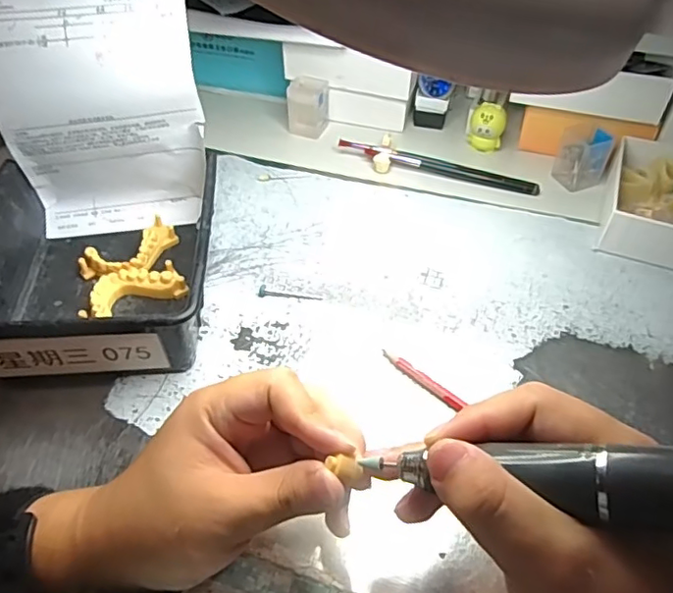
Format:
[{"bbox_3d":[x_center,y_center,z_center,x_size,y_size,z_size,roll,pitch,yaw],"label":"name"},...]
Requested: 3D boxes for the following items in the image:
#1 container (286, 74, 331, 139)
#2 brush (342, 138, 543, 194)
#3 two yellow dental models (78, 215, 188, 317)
[{"bbox_3d":[-0.029,-0.196,0.591,0.039,0.048,0.038,8,48,7],"label":"container"},{"bbox_3d":[0.094,-0.122,0.547,0.189,0.018,0.013,14,49,12],"label":"brush"},{"bbox_3d":[-0.156,-0.023,0.445,0.074,0.019,0.089,-18,50,-16],"label":"two yellow dental models"}]

